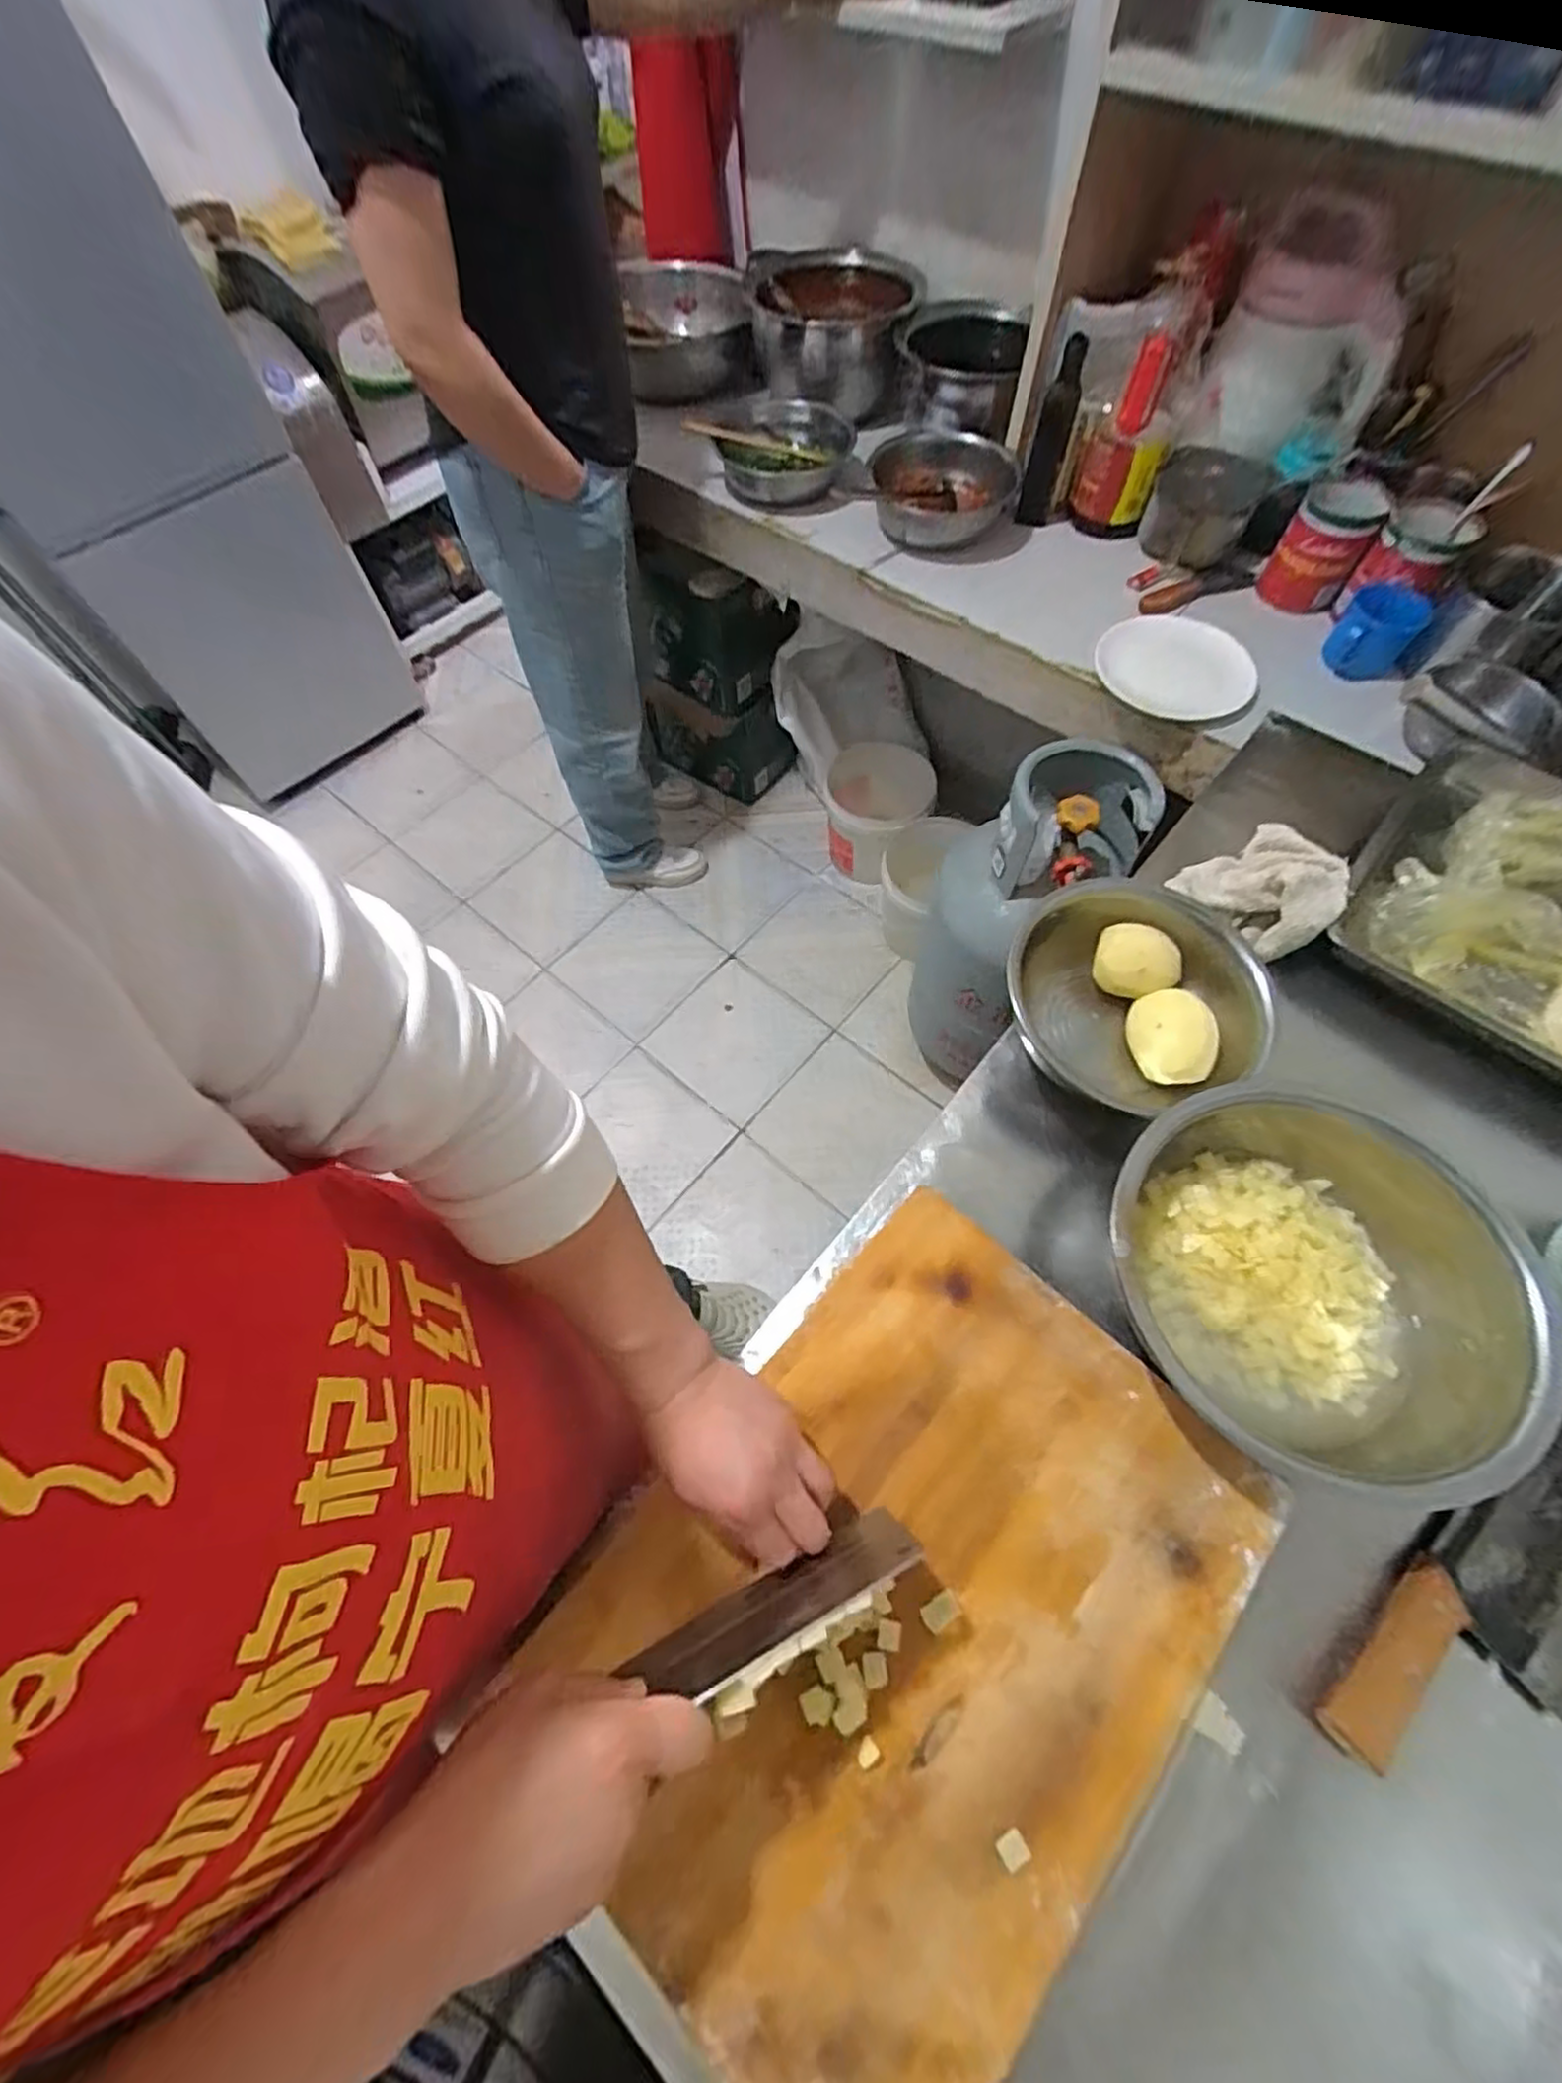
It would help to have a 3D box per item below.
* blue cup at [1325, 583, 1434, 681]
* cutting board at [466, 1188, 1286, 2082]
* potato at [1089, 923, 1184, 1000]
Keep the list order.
[{"bbox_3d":[0.751,-0.516,0.912,0.088,0.074,0.092,0,63,1],"label":"blue cup"},{"bbox_3d":[0.074,0.345,0.452,0.330,0.046,0.427,40,70,20],"label":"cutting board"},{"bbox_3d":[0.321,-0.066,0.656,0.075,0.056,0.058,23,65,13],"label":"potato"}]

